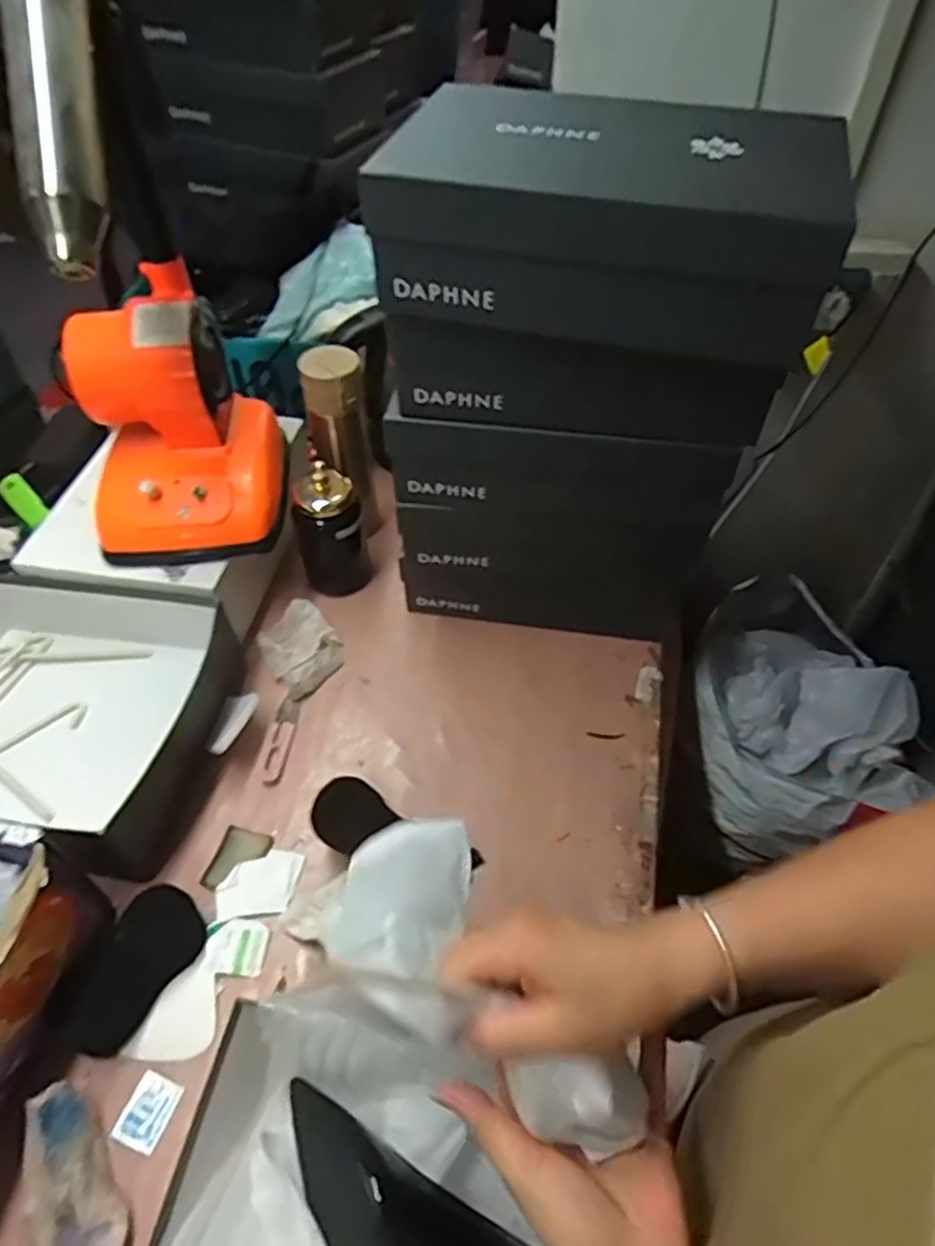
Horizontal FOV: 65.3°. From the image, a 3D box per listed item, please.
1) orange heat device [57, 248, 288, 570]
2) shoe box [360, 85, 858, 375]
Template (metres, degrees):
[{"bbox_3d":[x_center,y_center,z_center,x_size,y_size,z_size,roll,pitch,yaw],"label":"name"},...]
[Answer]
[{"bbox_3d":[-0.291,-0.200,0.734,0.175,0.202,0.189,-1,51,-2],"label":"orange heat device"},{"bbox_3d":[0.089,-0.275,0.506,0.298,0.106,0.160,7,51,5],"label":"shoe box"}]

